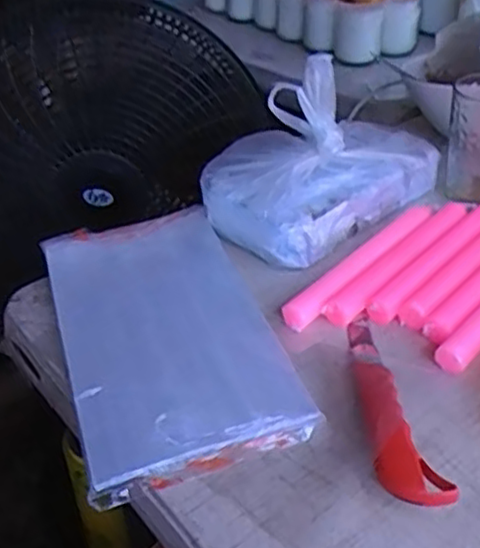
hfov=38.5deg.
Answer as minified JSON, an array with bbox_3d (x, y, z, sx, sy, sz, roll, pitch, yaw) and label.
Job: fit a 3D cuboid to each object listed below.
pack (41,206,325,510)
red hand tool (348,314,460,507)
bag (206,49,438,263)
[{"bbox_3d":[-0.059,0.039,0.536,0.152,0.018,0.276,-12,38,-14],"label":"pack"},{"bbox_3d":[0.098,0.080,0.465,0.039,0.024,0.179,-3,37,-2],"label":"red hand tool"},{"bbox_3d":[0.079,-0.119,0.639,0.223,0.130,0.121,-30,45,-32],"label":"bag"}]

